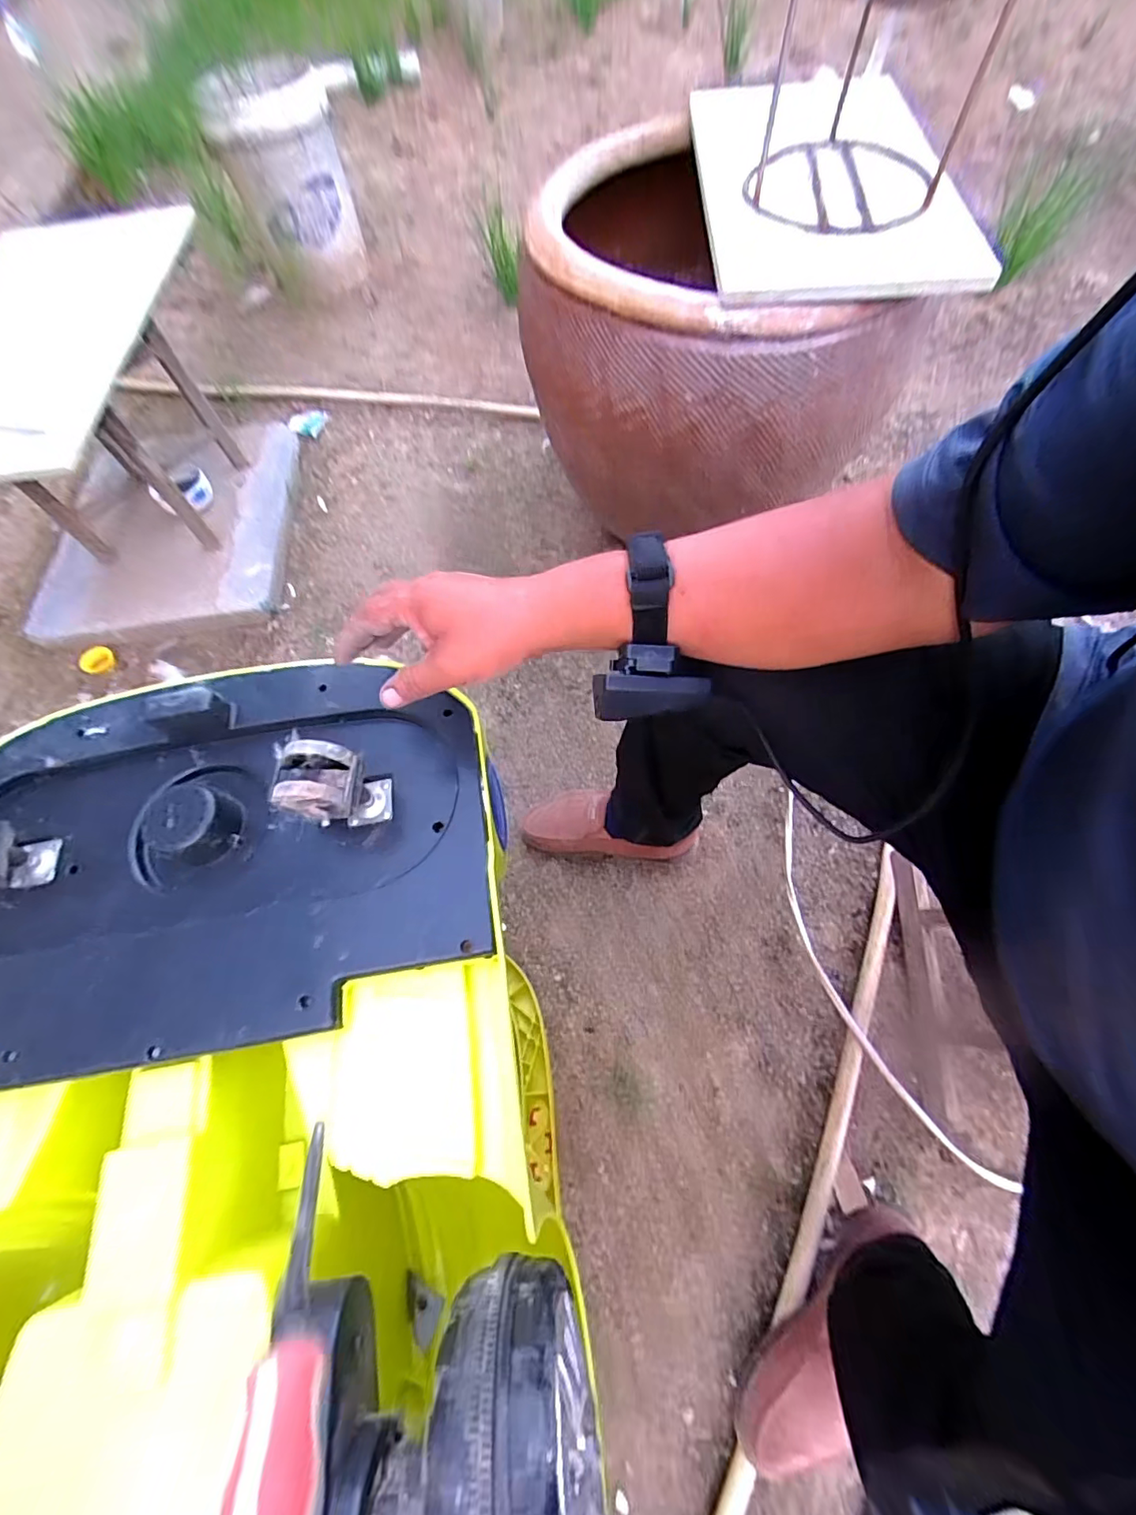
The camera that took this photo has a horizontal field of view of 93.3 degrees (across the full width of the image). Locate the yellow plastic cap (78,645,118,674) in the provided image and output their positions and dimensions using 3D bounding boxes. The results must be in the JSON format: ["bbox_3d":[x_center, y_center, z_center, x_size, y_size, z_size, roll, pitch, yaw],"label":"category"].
[{"bbox_3d":[-0.880,-0.182,1.004,0.049,0.014,0.058,40,79,-17],"label":"yellow plastic cap"}]

